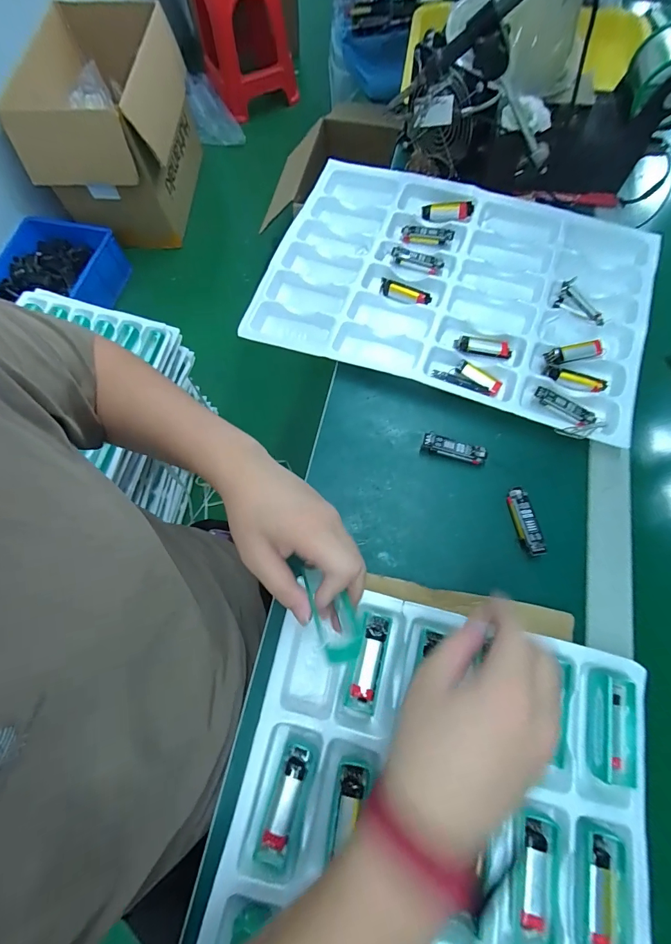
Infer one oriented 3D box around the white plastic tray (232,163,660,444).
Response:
[{"bbox_3d":[0.149,-0.237,0.488,0.454,0.031,0.312,20,72,9],"label":"white plastic tray"}]

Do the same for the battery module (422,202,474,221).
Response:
[{"bbox_3d":[0.149,-0.352,0.520,0.067,0.014,0.026,16,70,26],"label":"battery module"}]

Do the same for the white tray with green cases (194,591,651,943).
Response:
[{"bbox_3d":[0.061,0.342,0.276,0.312,0.034,0.444,11,70,6],"label":"white tray with green cases"}]

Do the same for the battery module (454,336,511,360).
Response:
[{"bbox_3d":[0.178,-0.149,0.461,0.067,0.015,0.021,8,70,5],"label":"battery module"}]

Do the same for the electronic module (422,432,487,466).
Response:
[{"bbox_3d":[0.129,-0.024,0.419,0.066,0.020,0.018,16,71,8],"label":"electronic module"}]

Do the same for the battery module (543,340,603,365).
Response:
[{"bbox_3d":[0.274,-0.137,0.441,0.064,0.012,0.021,-10,70,-2],"label":"battery module"}]

